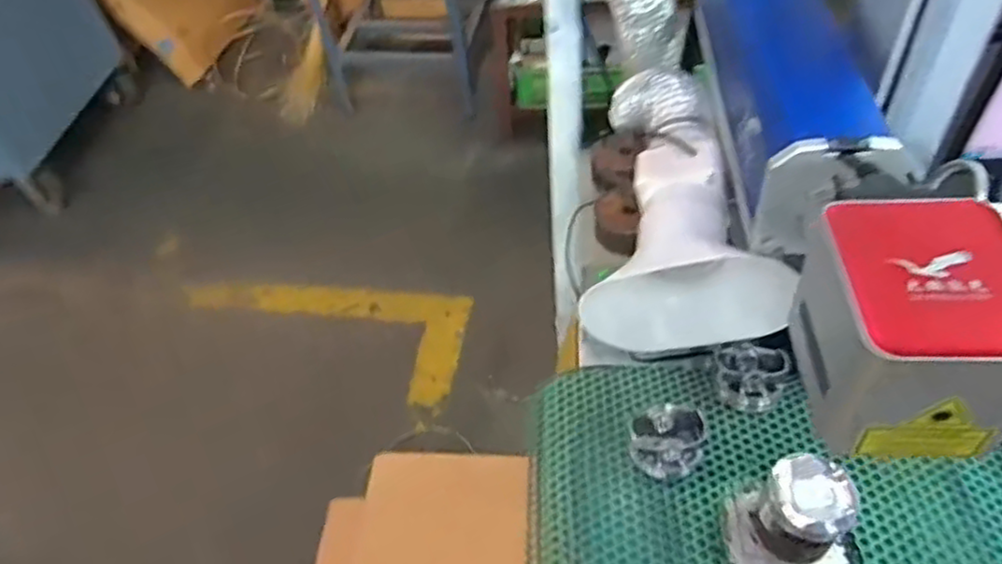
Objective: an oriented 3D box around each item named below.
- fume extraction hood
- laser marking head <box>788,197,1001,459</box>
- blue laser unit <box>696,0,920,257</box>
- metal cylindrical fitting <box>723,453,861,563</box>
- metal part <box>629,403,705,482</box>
[{"bbox_3d":[0.171,-0.040,0.666,0.166,0.140,0.179,4,47,11],"label":"fume extraction hood"},{"bbox_3d":[0.243,0.028,0.400,0.099,0.092,0.125,1,47,8],"label":"laser marking head"},{"bbox_3d":[0.256,-0.189,0.635,0.084,0.107,0.441,1,47,8],"label":"blue laser unit"},{"bbox_3d":[0.263,0.222,0.617,0.104,0.085,0.111,-3,46,4],"label":"metal cylindrical fitting"},{"bbox_3d":[0.169,0.163,0.698,0.070,0.042,0.063,9,48,15],"label":"metal part"}]

